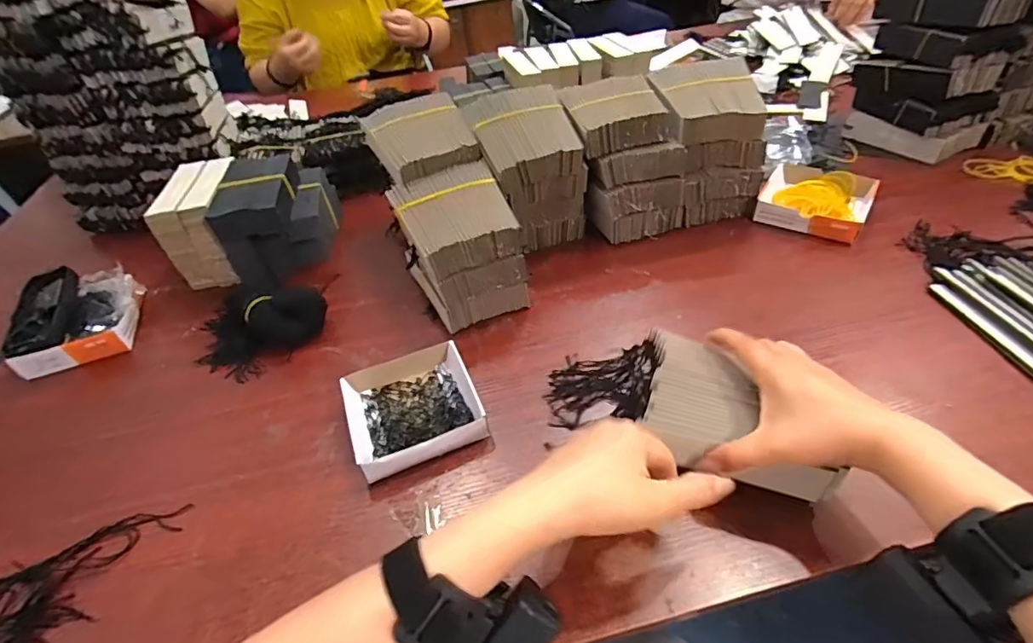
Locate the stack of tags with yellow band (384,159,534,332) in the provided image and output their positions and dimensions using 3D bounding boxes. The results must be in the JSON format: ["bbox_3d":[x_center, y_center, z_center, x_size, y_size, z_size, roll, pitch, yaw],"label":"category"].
[{"bbox_3d":[-0.061,-0.076,0.505,0.111,0.104,0.124,-18,44,-11],"label":"stack of tags with yellow band"}]

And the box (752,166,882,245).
[{"bbox_3d":[0.363,-0.149,0.599,0.114,0.026,0.118,23,51,28],"label":"box"}]

